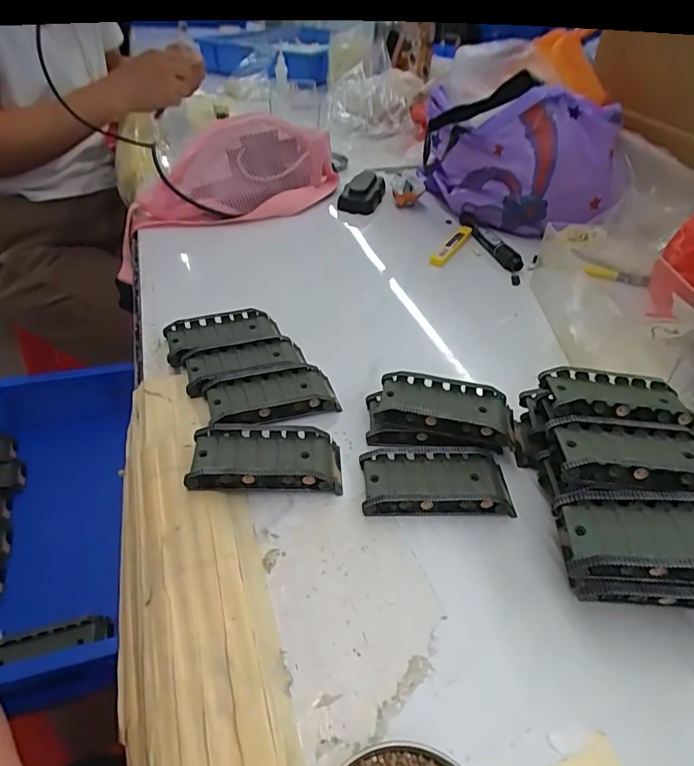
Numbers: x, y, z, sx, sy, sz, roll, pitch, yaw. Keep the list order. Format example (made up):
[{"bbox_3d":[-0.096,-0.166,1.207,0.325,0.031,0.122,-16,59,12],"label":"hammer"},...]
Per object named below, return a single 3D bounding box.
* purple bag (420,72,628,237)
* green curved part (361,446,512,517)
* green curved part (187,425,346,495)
[{"bbox_3d":[0.216,-0.284,0.625,0.244,0.158,0.118,15,42,11],"label":"purple bag"},{"bbox_3d":[0.058,0.064,0.327,0.094,0.020,0.044,2,41,-4],"label":"green curved part"},{"bbox_3d":[-0.052,0.049,0.330,0.095,0.023,0.045,1,41,-4],"label":"green curved part"}]

